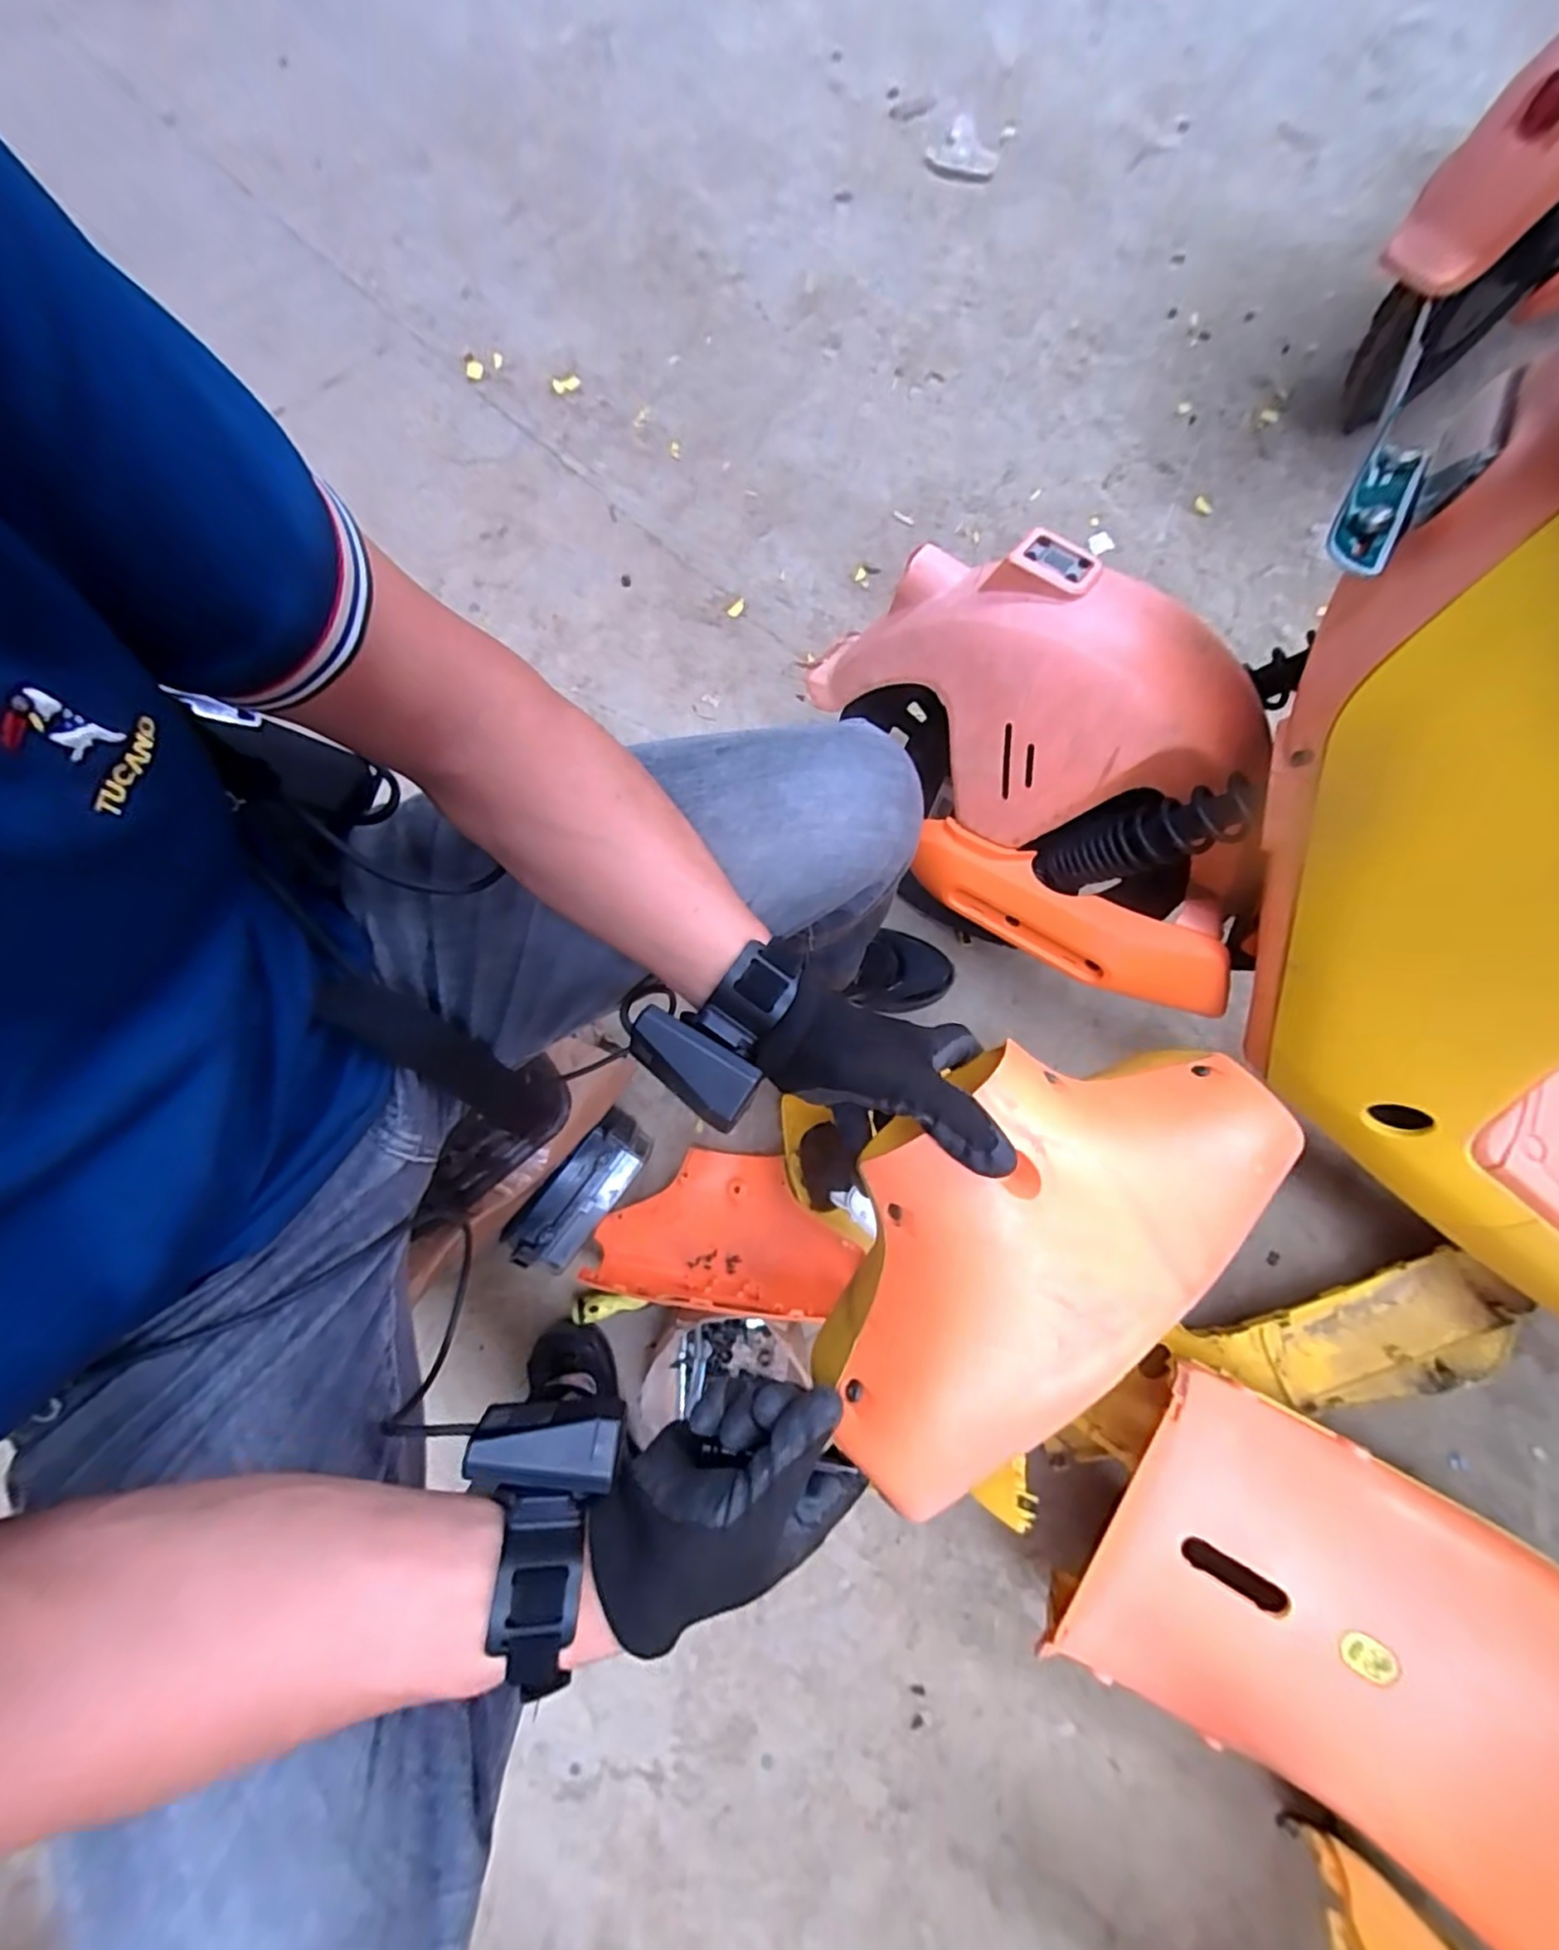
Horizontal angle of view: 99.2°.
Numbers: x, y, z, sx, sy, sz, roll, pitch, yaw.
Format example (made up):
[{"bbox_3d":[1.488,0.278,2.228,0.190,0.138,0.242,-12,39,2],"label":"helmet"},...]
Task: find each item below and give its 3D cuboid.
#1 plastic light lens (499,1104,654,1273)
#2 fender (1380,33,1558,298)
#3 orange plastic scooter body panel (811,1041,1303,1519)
[{"bbox_3d":[-0.224,0.247,0.747,0.075,0.048,0.183,38,81,7],"label":"plastic light lens"},{"bbox_3d":[0.812,-0.862,0.691,0.172,0.183,0.174,38,81,7],"label":"fender"},{"bbox_3d":[0.130,0.121,0.343,0.279,0.054,0.142,-38,81,-7],"label":"orange plastic scooter body panel"}]

